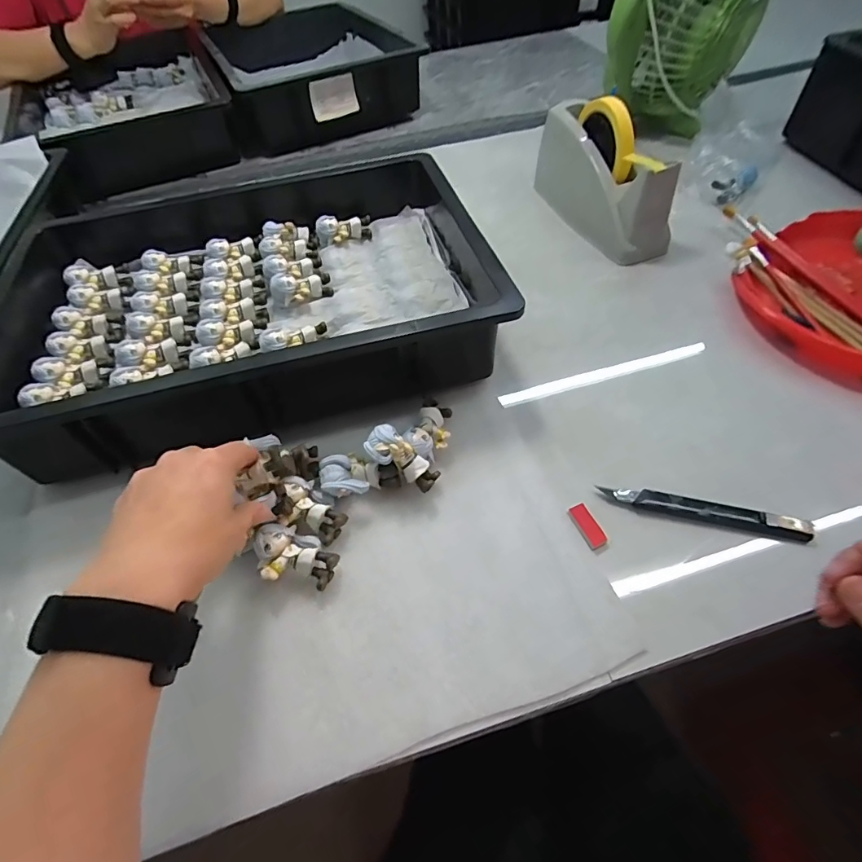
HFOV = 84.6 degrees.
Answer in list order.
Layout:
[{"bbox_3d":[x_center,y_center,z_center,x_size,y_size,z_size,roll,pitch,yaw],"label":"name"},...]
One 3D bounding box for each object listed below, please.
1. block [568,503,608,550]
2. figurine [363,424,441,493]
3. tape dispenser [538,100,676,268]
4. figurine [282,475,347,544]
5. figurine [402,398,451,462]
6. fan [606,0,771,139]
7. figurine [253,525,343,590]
[{"bbox_3d":[0.118,0.071,0.358,0.014,0.006,0.034,-22,55,-11],"label":"block"},{"bbox_3d":[-0.020,0.020,0.365,0.061,0.022,0.027,40,59,-9],"label":"figurine"},{"bbox_3d":[0.205,-0.311,0.572,0.068,0.119,0.214,-20,54,-10],"label":"tape dispenser"},{"bbox_3d":[-0.093,0.061,0.365,0.035,0.020,0.058,-39,75,-24],"label":"figurine"},{"bbox_3d":[0.001,0.000,0.403,0.033,0.026,0.059,16,56,16],"label":"figurine"},{"bbox_3d":[0.340,-0.538,0.641,0.166,0.272,0.179,21,58,19],"label":"fan"},{"bbox_3d":[-0.098,0.092,0.341,0.058,0.025,0.041,22,58,19],"label":"figurine"}]

